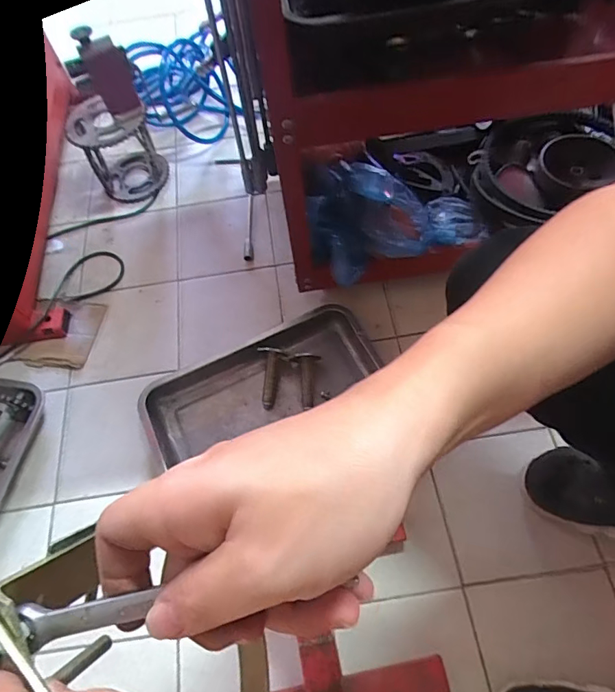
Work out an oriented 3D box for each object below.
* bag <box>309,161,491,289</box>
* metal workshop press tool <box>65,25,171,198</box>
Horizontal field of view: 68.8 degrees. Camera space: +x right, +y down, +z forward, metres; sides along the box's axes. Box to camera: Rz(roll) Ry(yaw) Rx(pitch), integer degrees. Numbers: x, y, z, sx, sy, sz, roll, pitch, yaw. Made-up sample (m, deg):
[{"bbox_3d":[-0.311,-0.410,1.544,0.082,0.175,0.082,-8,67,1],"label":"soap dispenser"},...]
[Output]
[{"bbox_3d":[0.144,-0.210,0.722,0.307,0.098,0.162,-13,63,-3],"label":"bag"},{"bbox_3d":[-0.368,-0.406,0.850,0.142,0.251,0.118,-32,65,-12],"label":"metal workshop press tool"}]

